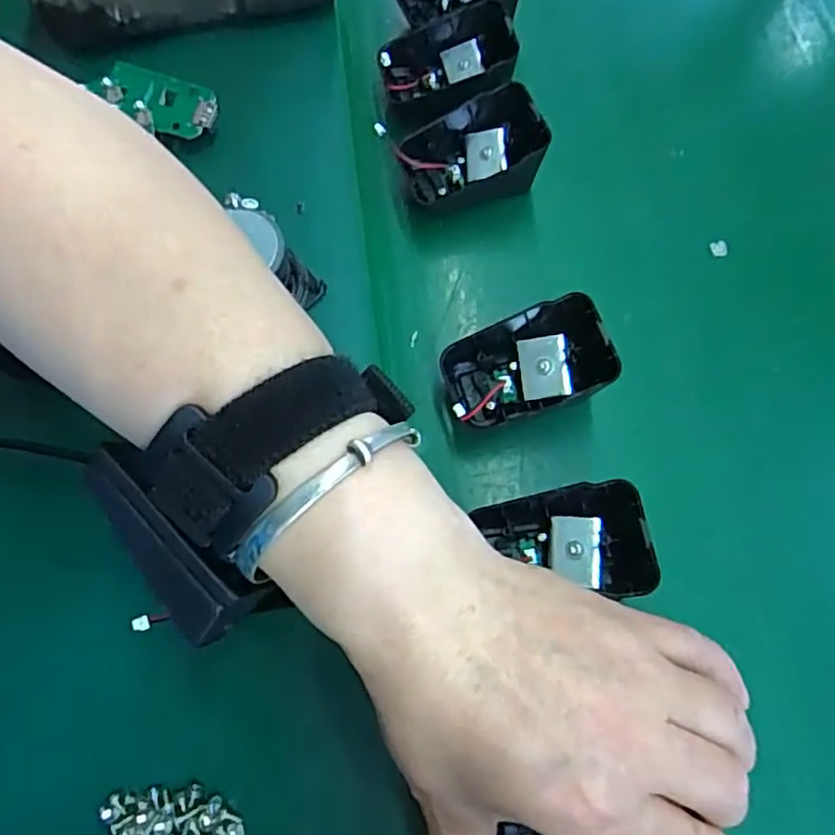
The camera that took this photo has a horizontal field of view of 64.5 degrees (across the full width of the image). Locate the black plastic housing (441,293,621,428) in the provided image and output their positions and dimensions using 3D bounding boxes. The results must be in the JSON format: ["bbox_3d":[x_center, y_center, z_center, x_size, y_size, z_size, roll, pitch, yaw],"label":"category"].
[{"bbox_3d":[0.046,-0.024,0.288,0.067,0.033,0.043,-6,69,-1],"label":"black plastic housing"}]

